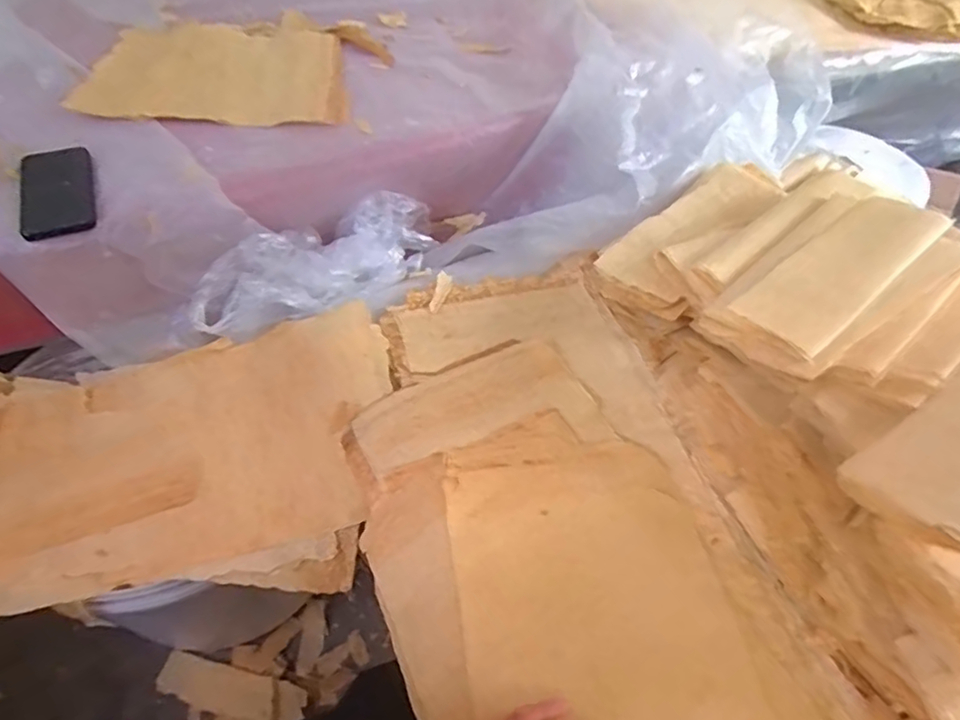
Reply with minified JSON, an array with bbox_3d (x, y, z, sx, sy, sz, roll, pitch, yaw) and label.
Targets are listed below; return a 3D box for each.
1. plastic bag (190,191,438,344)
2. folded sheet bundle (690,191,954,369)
[{"bbox_3d":[-0.213,-0.149,0.814,0.363,0.106,0.156,-28,59,-23],"label":"plastic bag"},{"bbox_3d":[0.363,-0.095,0.623,0.279,0.030,0.120,-36,47,-20],"label":"folded sheet bundle"}]

